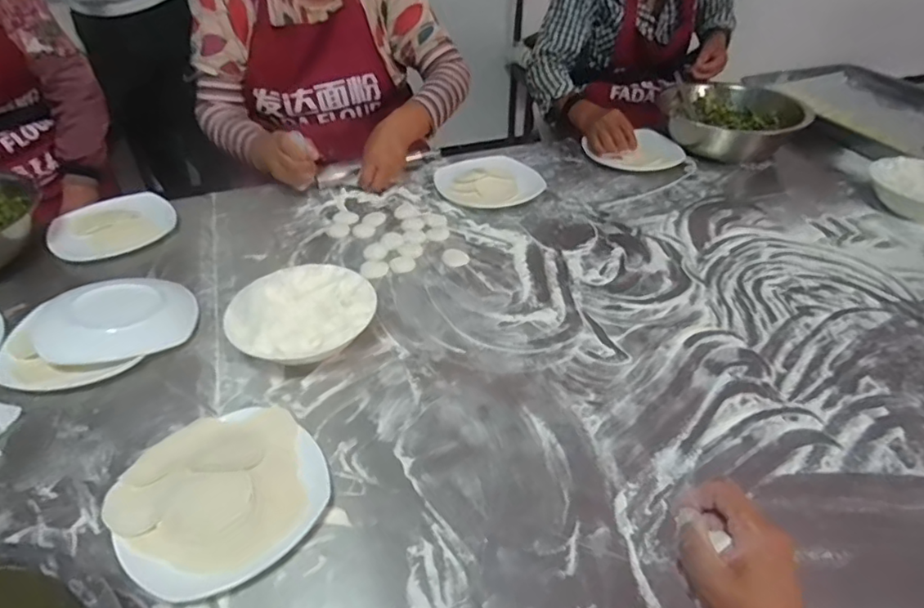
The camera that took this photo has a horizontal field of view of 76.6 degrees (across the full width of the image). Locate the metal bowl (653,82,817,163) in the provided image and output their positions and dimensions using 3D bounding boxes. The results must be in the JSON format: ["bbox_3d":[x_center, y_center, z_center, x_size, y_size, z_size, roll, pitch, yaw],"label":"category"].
[{"bbox_3d":[0.557,-0.388,1.223,0.277,0.094,0.285,0,37,0],"label":"metal bowl"}]

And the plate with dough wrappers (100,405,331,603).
[{"bbox_3d":[-0.226,0.172,0.547,0.176,0.034,0.177,0,37,0],"label":"plate with dough wrappers"}]

